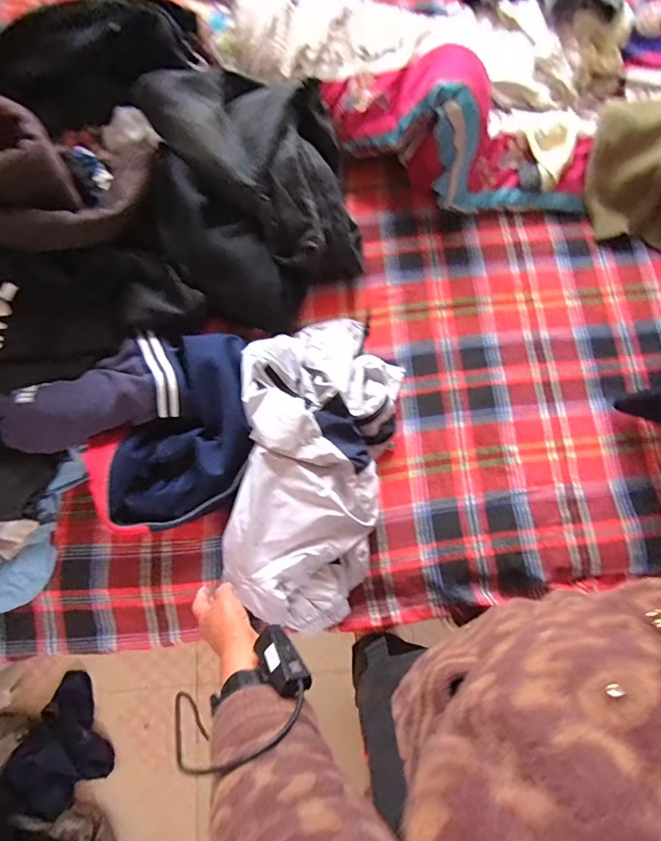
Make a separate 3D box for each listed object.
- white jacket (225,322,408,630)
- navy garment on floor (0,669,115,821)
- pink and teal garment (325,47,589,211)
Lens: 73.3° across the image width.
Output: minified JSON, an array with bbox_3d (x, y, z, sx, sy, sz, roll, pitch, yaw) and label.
[{"bbox_3d":[-0.023,0.043,0.677,0.241,0.106,0.482,8,74,1],"label":"white jacket"},{"bbox_3d":[-0.623,0.777,1.057,0.213,0.065,0.255,30,76,6],"label":"navy garment on floor"},{"bbox_3d":[0.246,-0.519,0.810,0.529,0.183,0.182,18,75,-10],"label":"pink and teal garment"}]

